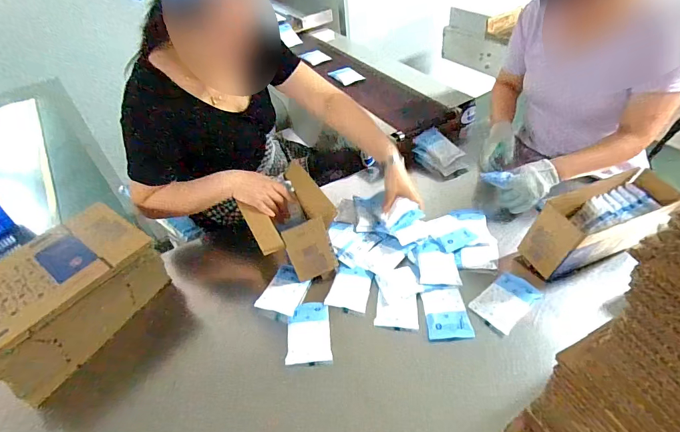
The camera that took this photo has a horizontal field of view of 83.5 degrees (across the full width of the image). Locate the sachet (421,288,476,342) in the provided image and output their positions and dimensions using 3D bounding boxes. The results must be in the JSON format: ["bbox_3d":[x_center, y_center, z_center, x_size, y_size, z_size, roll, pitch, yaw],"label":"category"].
[{"bbox_3d":[0.213,0.197,0.770,0.085,0.023,0.101,-7,44,0],"label":"sachet"}]

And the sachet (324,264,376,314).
[{"bbox_3d":[0.025,0.159,0.851,0.089,0.011,0.106,8,46,14],"label":"sachet"}]

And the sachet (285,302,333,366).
[{"bbox_3d":[-0.063,0.232,0.769,0.083,0.012,0.132,-7,44,-1],"label":"sachet"}]

